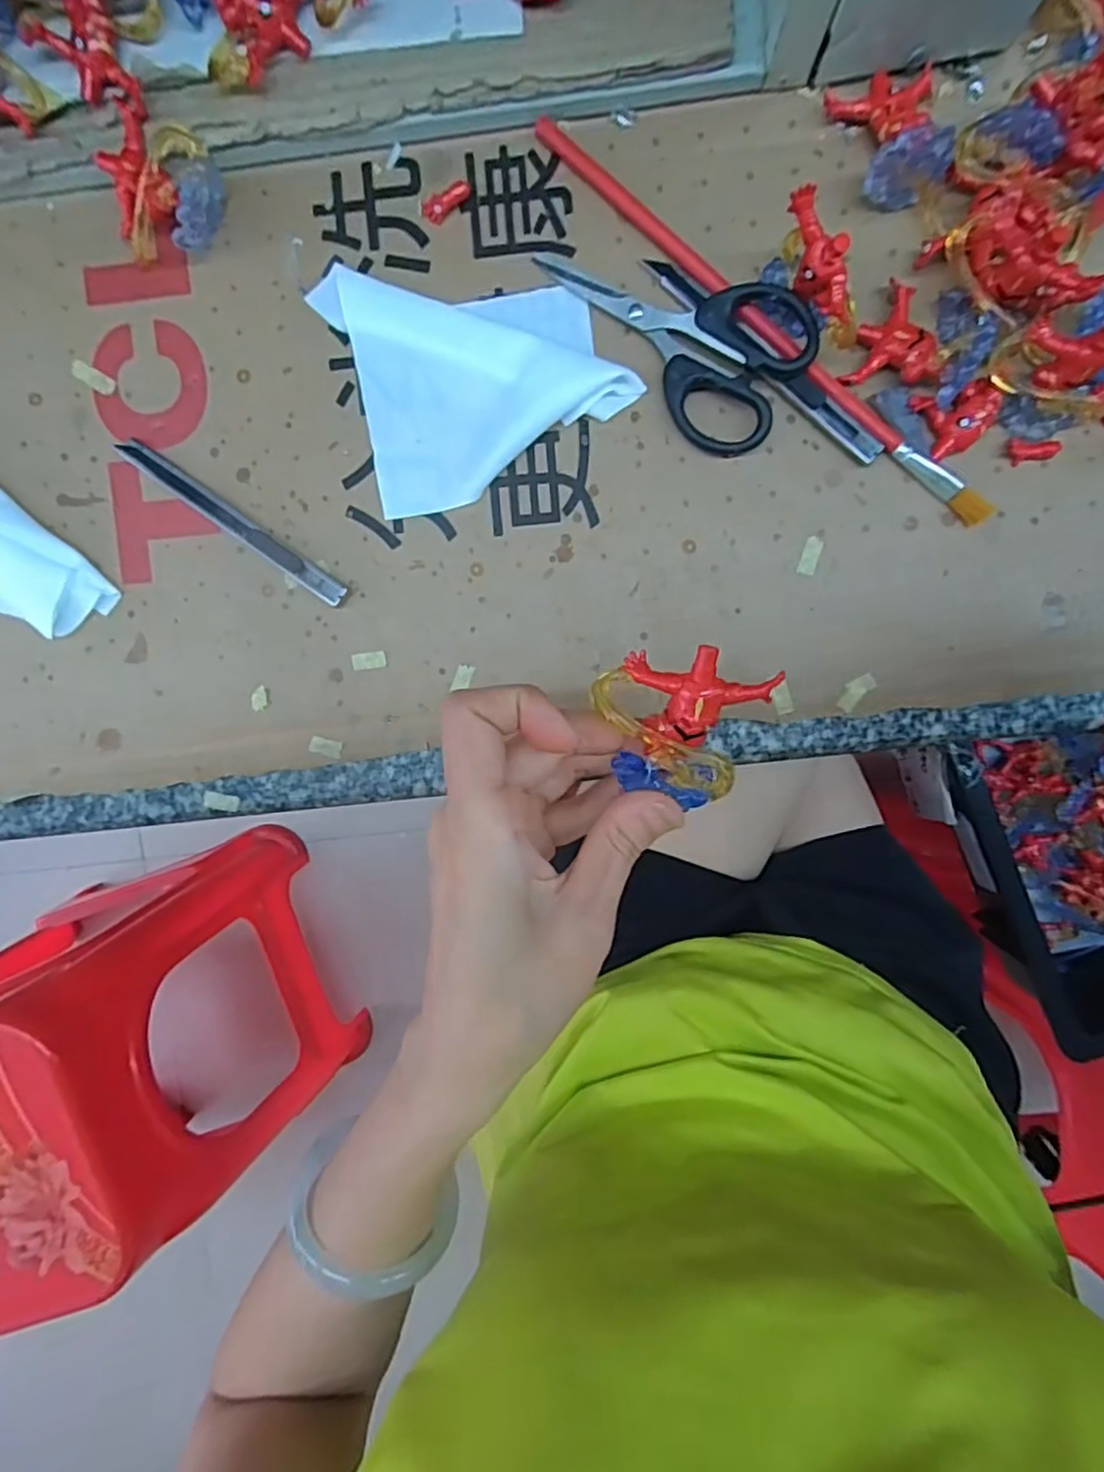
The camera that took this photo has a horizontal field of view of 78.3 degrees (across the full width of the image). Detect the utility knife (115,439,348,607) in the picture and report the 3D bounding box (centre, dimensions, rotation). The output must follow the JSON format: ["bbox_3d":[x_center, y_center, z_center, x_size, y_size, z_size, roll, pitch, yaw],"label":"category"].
[{"bbox_3d":[-0.149,-0.099,0.316,0.125,0.010,0.012,35,94,-1],"label":"utility knife"}]

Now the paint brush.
[{"bbox_3d":[0.094,-0.183,0.298,0.262,0.009,0.012,41,94,-1],"label":"paint brush"}]

